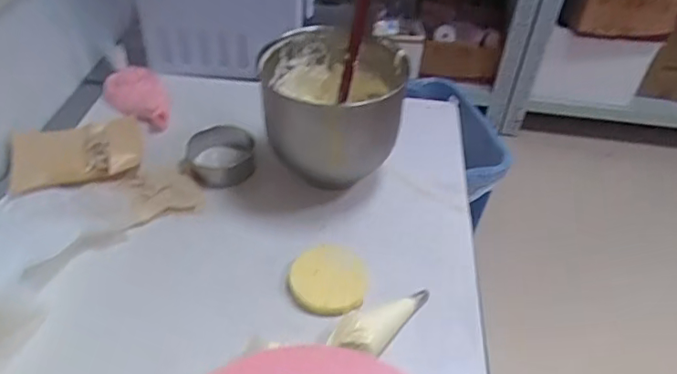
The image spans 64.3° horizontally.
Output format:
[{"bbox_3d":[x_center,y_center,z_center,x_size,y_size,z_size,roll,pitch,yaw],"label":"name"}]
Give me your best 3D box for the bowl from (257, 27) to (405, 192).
[{"bbox_3d":[-0.009,-0.129,0.862,0.211,0.203,0.203,2,42,-2],"label":"bowl"}]

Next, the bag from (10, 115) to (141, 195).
[{"bbox_3d":[-0.435,-0.060,0.901,0.204,0.039,0.142,-15,46,-20],"label":"bag"}]

